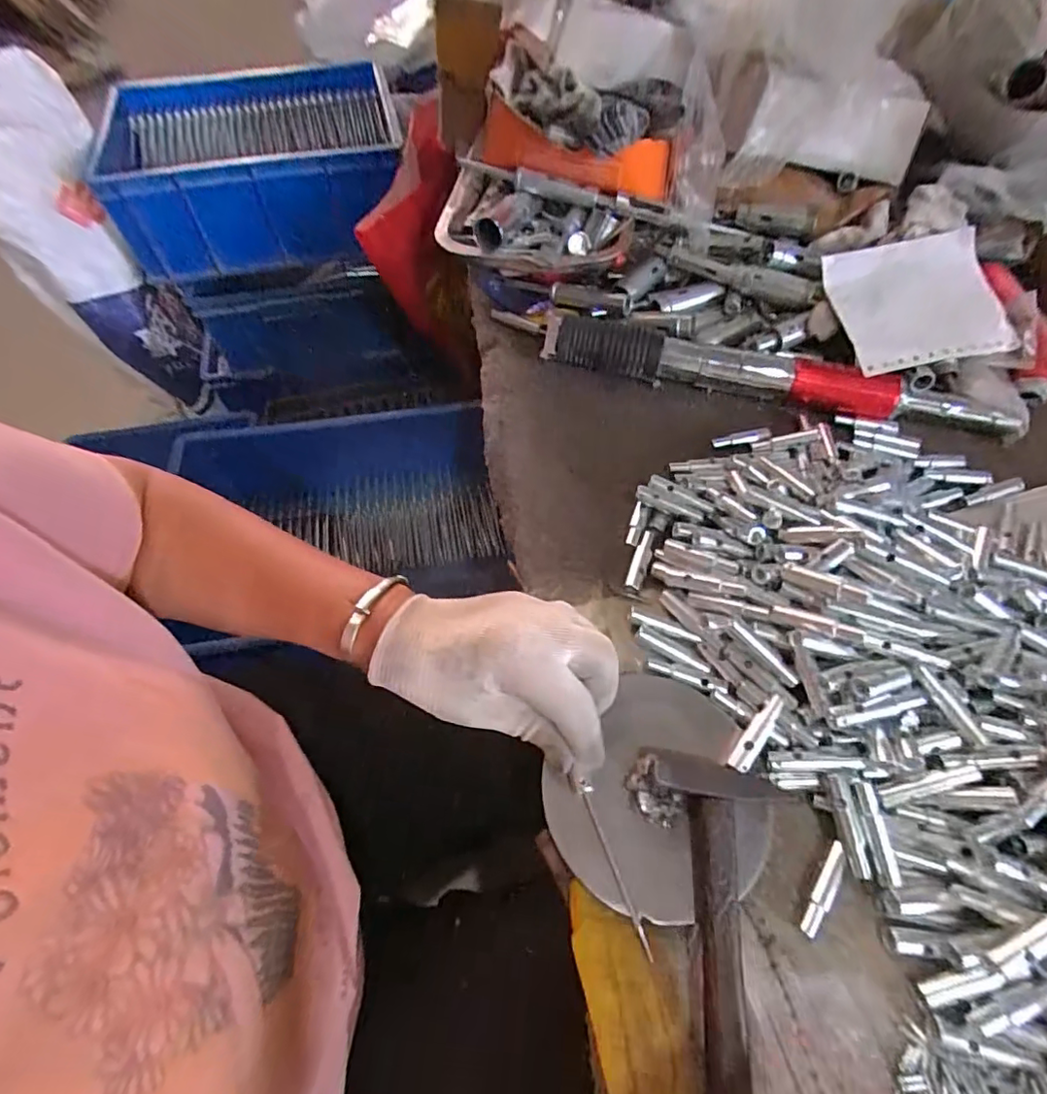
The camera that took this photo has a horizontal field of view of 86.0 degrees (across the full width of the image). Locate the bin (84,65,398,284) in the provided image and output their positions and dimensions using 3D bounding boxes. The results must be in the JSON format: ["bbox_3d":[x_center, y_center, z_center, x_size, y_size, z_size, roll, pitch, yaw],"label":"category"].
[{"bbox_3d":[-0.397,-0.577,0.852,0.401,0.133,0.307,-12,59,-7],"label":"bin"}]

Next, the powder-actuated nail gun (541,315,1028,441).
[{"bbox_3d":[0.220,-0.153,0.490,0.409,0.034,0.054,12,59,8],"label":"powder-actuated nail gun"}]

